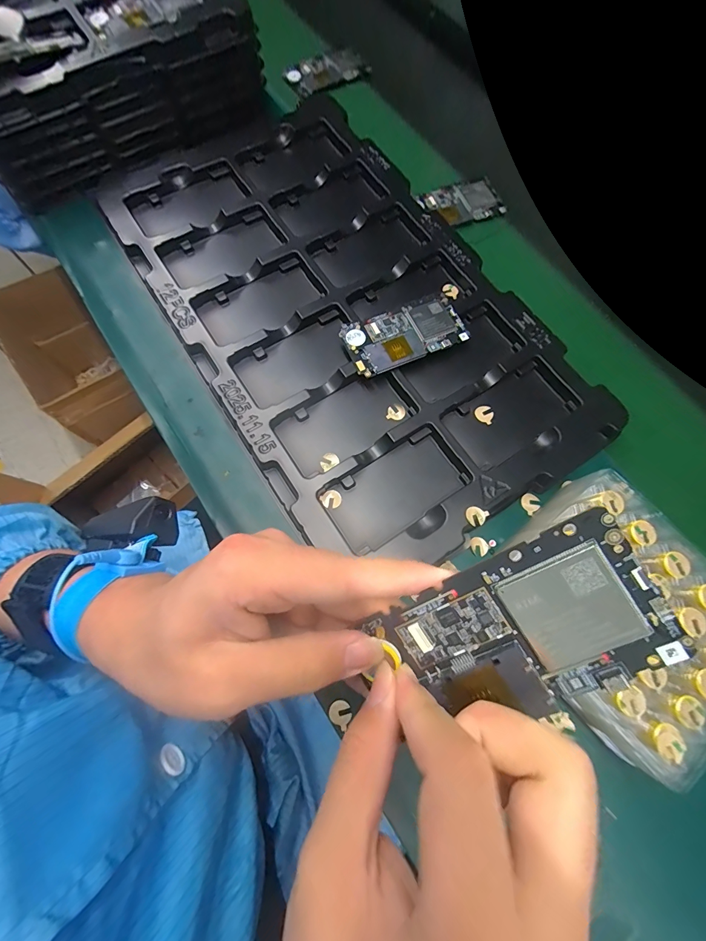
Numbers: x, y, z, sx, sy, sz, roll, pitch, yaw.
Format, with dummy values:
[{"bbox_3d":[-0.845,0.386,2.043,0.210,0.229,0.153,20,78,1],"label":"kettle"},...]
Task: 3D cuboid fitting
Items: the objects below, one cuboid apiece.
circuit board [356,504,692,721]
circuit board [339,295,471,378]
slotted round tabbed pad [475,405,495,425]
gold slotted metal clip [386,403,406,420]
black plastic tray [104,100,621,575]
[{"bbox_3d":[0.068,0.067,0.151,0.103,0.006,0.064,-33,89,18],"label":"circuit board"},{"bbox_3d":[0.054,-0.143,0.390,0.127,0.010,0.065,-22,75,-10],"label":"circuit board"},{"bbox_3d":[0.136,-0.058,0.379,0.019,0.004,0.020,1,72,-3],"label":"slotted round tabbed pad"},{"bbox_3d":[0.044,-0.060,0.376,0.018,0.004,0.016,5,91,7],"label":"gold slotted metal clip"},{"bbox_3d":[-0.016,-0.182,0.407,0.325,0.025,0.549,-32,75,-11],"label":"black plastic tray"}]

